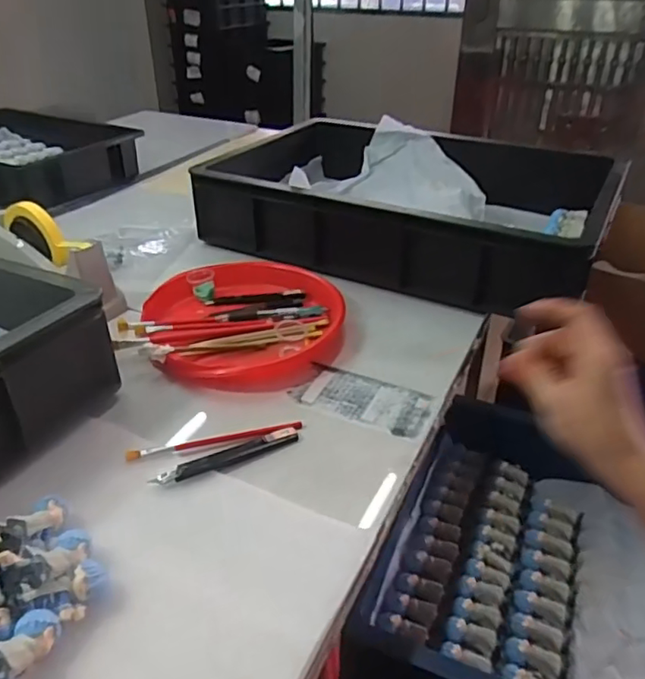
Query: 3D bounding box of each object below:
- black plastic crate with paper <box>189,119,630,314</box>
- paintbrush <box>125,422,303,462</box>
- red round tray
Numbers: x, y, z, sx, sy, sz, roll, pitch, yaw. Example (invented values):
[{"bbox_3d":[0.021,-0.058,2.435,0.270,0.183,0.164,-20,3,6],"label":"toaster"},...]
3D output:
[{"bbox_3d":[0.148,-0.243,0.941,0.577,0.105,0.402,19,40,23],"label":"black plastic crate with paper"},{"bbox_3d":[-0.102,0.097,0.562,0.167,0.007,0.013,-10,34,-14],"label":"paintbrush"},{"bbox_3d":[-0.103,-0.022,0.732,0.252,0.043,0.252,0,33,0],"label":"red round tray"}]

